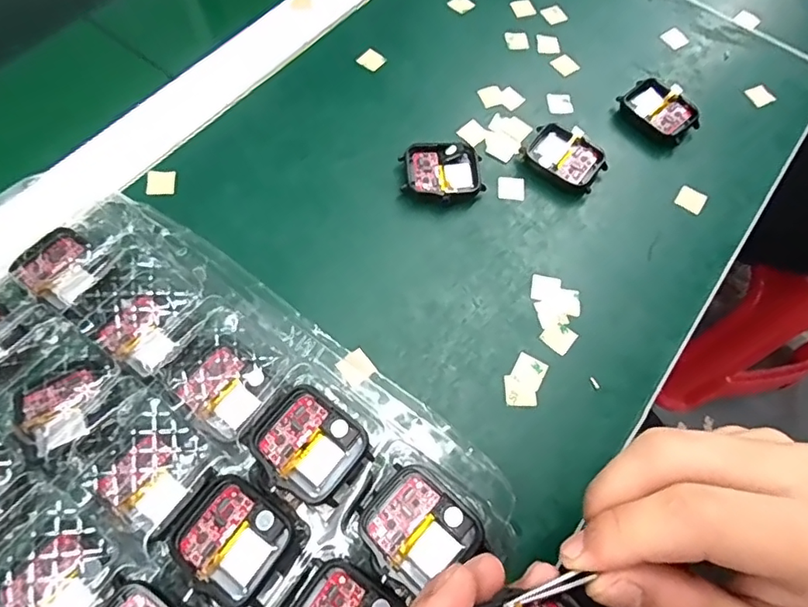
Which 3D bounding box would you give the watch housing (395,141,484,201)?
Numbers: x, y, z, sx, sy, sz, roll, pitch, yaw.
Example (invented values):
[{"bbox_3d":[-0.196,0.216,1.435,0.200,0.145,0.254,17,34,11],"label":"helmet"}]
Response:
[{"bbox_3d":[0.023,-0.076,0.309,0.047,0.012,0.038,-5,65,-5],"label":"watch housing"}]

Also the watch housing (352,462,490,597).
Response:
[{"bbox_3d":[0.006,0.089,0.209,0.037,0.008,0.042,-41,73,-19],"label":"watch housing"}]

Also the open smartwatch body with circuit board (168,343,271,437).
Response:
[{"bbox_3d":[-0.082,0.038,0.241,0.035,0.008,0.034,37,68,14],"label":"open smartwatch body with circuit board"}]

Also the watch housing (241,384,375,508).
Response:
[{"bbox_3d":[-0.040,0.059,0.221,0.045,0.010,0.037,37,68,14],"label":"watch housing"}]

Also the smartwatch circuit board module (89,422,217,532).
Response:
[{"bbox_3d":[-0.105,0.072,0.223,0.034,0.006,0.041,37,68,13],"label":"smartwatch circuit board module"}]

